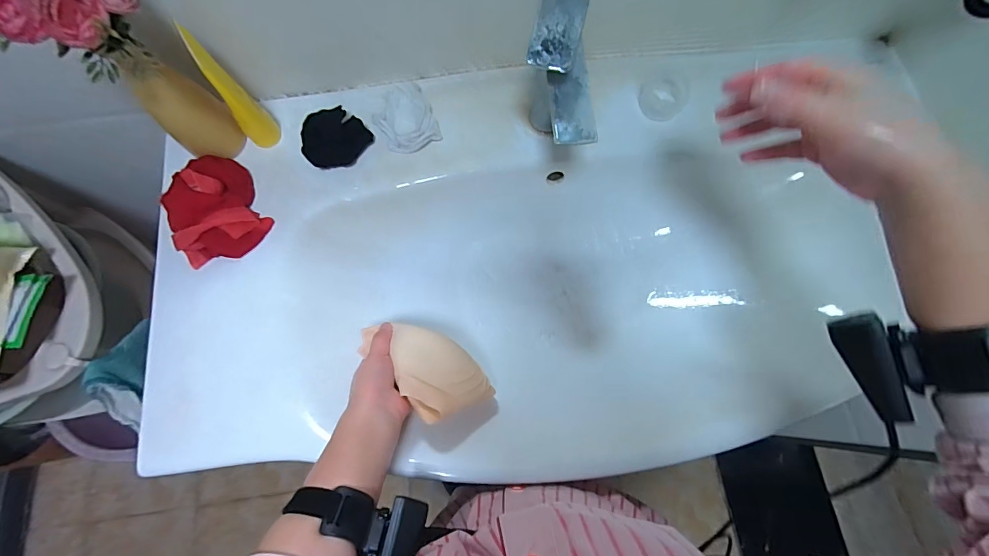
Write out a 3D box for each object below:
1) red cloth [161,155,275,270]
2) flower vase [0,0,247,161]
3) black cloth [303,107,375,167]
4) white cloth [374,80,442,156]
[{"bbox_3d":[-0.335,-0.085,0.495,0.097,0.046,0.127,-28,76,-8],"label":"red cloth"},{"bbox_3d":[-0.338,-0.193,0.428,0.082,0.236,0.103,35,76,10],"label":"flower vase"},{"bbox_3d":[-0.204,-0.174,0.529,0.060,0.039,0.080,35,76,10],"label":"black cloth"},{"bbox_3d":[-0.112,-0.207,0.535,0.075,0.060,0.081,-32,76,-9],"label":"white cloth"}]

